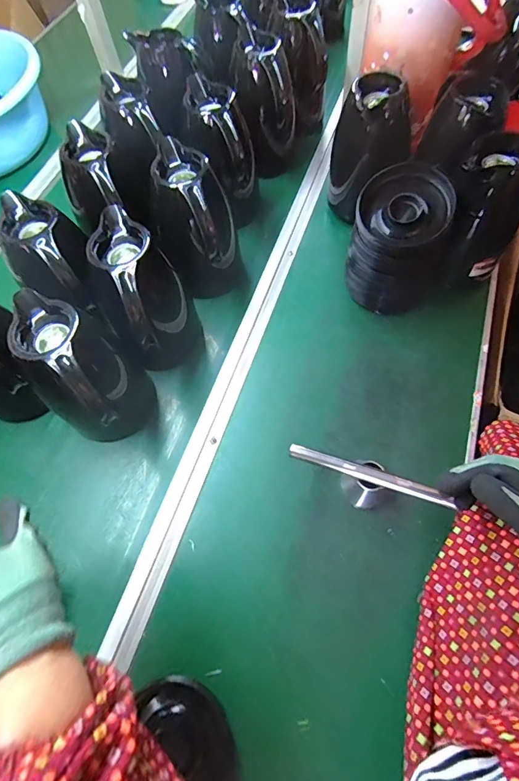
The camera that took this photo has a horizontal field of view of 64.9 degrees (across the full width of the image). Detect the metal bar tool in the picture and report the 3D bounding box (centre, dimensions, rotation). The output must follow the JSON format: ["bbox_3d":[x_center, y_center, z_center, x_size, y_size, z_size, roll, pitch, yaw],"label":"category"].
[{"bbox_3d":[0.128,0.098,0.485,0.187,0.010,0.017,17,66,12],"label":"metal bar tool"}]

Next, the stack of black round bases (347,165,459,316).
[{"bbox_3d":[0.193,-0.208,0.598,0.113,0.173,0.130,6,65,8],"label":"stack of black round bases"}]

